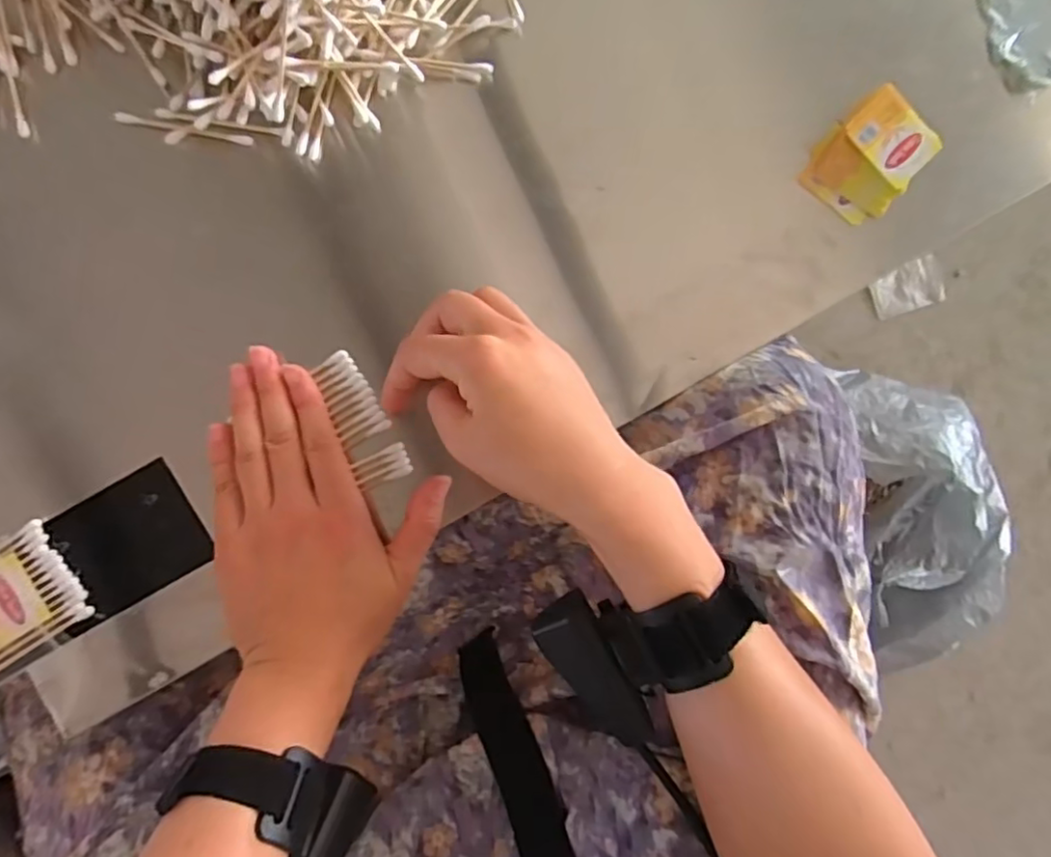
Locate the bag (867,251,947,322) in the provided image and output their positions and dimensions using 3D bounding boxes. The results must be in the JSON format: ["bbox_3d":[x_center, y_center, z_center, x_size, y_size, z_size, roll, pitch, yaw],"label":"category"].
[{"bbox_3d":[0.529,-0.195,0.880,0.114,0.013,0.068,-18,86,-10],"label":"bag"}]

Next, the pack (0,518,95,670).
[{"bbox_3d":[-0.265,0.091,0.323,0.073,0.009,0.053,-35,91,-5],"label":"pack"}]

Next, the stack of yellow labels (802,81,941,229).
[{"bbox_3d":[0.198,-0.156,0.364,0.051,0.021,0.065,39,86,-2],"label":"stack of yellow labels"}]

